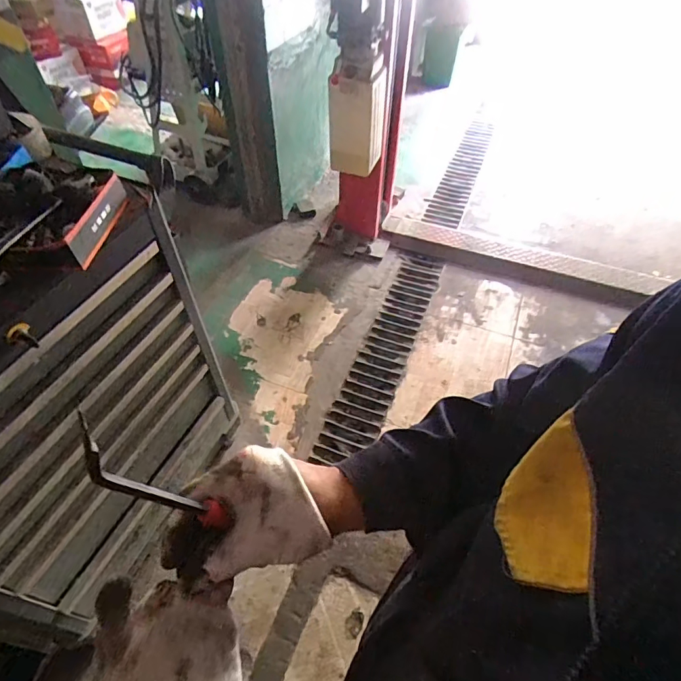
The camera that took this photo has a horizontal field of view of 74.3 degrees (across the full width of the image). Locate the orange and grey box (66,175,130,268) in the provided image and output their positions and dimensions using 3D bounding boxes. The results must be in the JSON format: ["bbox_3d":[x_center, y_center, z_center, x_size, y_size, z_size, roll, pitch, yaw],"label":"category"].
[{"bbox_3d":[-0.410,-0.205,0.765,0.025,0.052,0.195,2,50,1],"label":"orange and grey box"}]

